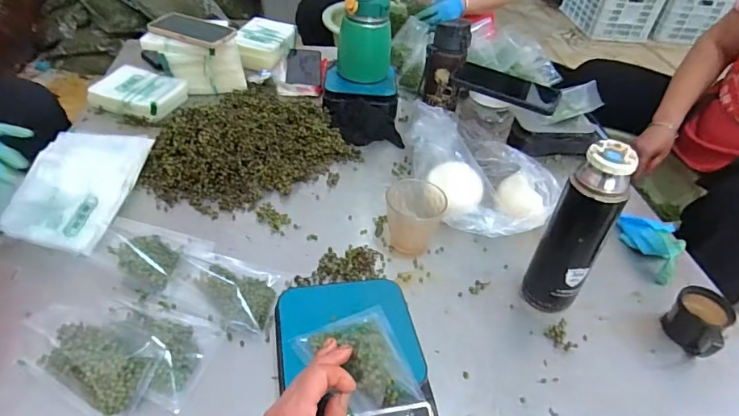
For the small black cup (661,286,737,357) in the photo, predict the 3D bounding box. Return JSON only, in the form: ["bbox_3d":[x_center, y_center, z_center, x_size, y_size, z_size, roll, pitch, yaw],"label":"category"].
[{"bbox_3d":[0.412,0.150,0.603,0.063,0.065,0.073,36,49,29],"label":"small black cup"}]

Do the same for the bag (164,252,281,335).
[{"bbox_3d":[-0.183,0.098,0.602,0.137,0.025,0.091,13,42,8],"label":"bag"}]

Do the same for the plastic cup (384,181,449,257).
[{"bbox_3d":[0.062,0.012,0.685,0.082,0.087,0.081,7,41,0],"label":"plastic cup"}]

